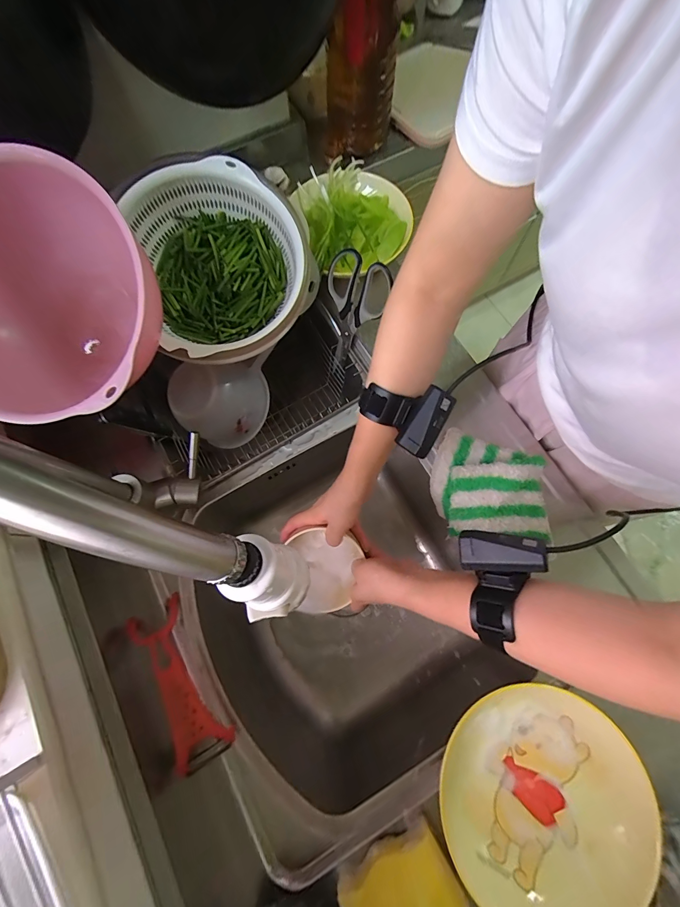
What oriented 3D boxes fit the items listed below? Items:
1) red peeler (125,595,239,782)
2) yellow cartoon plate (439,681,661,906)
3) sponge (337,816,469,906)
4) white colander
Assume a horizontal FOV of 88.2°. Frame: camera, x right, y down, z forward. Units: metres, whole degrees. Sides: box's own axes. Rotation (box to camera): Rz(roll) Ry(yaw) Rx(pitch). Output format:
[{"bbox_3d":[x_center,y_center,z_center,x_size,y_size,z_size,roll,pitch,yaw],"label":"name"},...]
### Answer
[{"bbox_3d":[-0.176,0.252,0.387,0.052,0.038,0.171,-26,74,-7],"label":"red peeler"},{"bbox_3d":[0.200,0.340,0.349,0.197,0.035,0.192,0,72,1],"label":"yellow cartoon plate"},{"bbox_3d":[0.058,0.416,0.330,0.103,0.027,0.070,-27,74,-7],"label":"sponge"},{"bbox_3d":[-0.154,-0.263,0.495,0.224,0.105,0.262,-16,90,-4],"label":"white colander"}]

